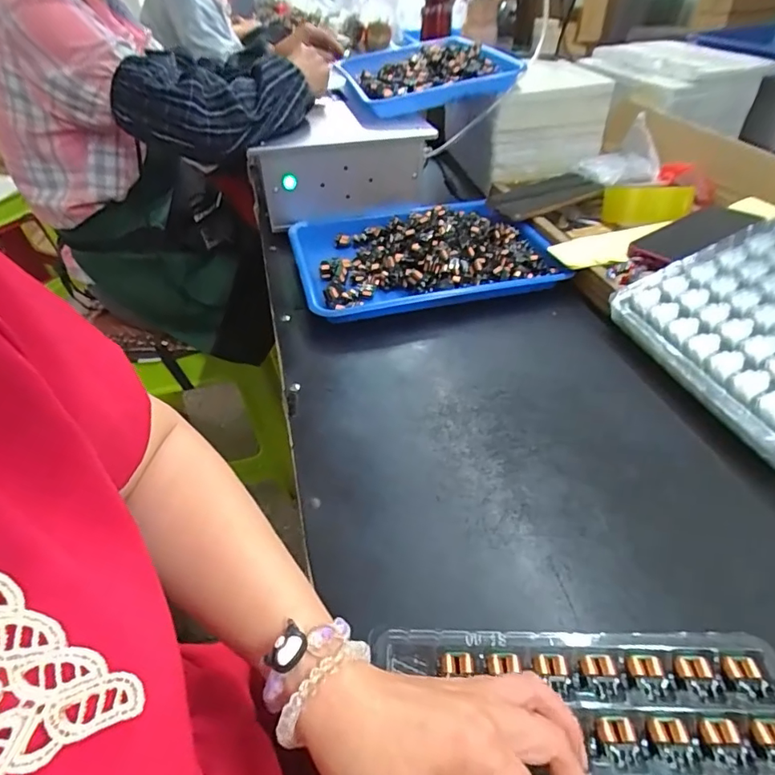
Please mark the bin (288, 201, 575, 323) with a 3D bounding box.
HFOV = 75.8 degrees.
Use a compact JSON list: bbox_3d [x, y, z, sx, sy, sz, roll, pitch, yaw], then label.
[{"bbox_3d":[0.043,-0.186,0.671,0.328,0.049,0.242,-11,43,-11],"label":"bin"}]

